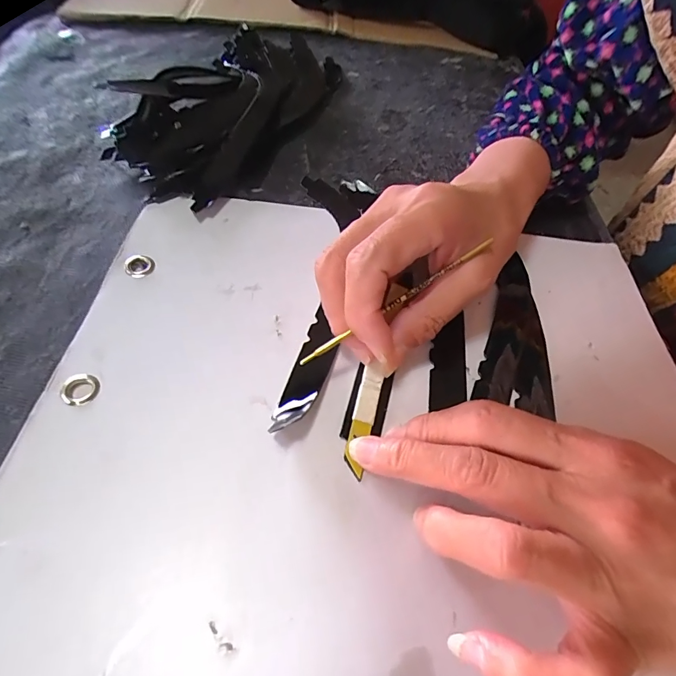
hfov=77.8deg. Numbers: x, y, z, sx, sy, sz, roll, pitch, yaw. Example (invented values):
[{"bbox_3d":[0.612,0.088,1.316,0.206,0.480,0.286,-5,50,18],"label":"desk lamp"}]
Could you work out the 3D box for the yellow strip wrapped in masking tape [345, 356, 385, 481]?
[{"bbox_3d":[0.012,0.036,0.191,0.010,0.004,0.051,13,61,5],"label":"yellow strip wrapped in masking tape"}]

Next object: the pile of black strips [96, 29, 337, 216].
[{"bbox_3d":[-0.078,-0.197,0.337,0.119,0.032,0.263,19,53,9],"label":"pile of black strips"}]

